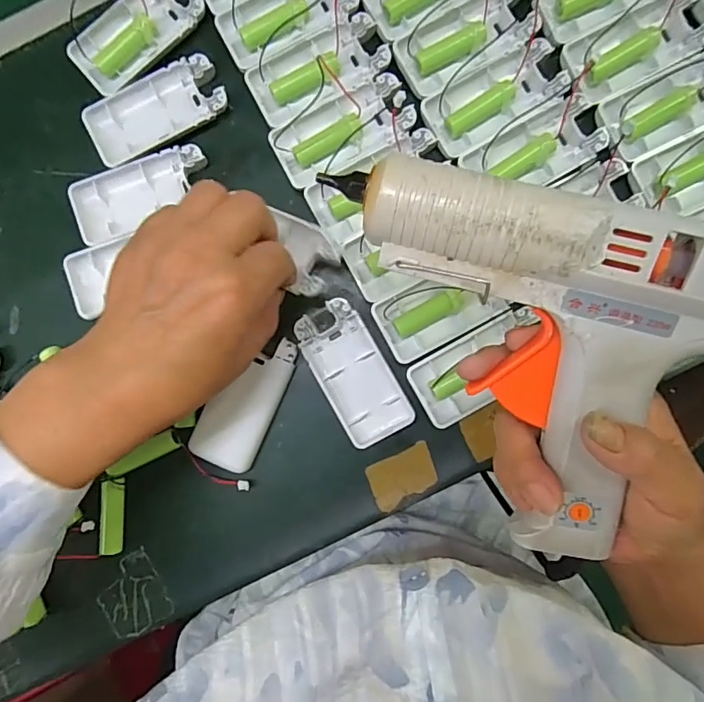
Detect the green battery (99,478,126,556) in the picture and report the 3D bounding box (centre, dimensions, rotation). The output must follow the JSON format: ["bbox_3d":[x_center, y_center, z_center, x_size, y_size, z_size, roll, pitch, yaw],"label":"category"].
[{"bbox_3d":[-0.161,0.111,0.333,0.011,0.012,0.050,2,88,4],"label":"green battery"}]

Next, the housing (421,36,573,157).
[{"bbox_3d":[0.095,-0.168,0.328,0.089,0.016,0.045,-29,87,2],"label":"housing"}]

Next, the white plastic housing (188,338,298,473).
[{"bbox_3d":[-0.072,0.033,0.330,0.043,0.011,0.092,24,90,4],"label":"white plastic housing"}]

